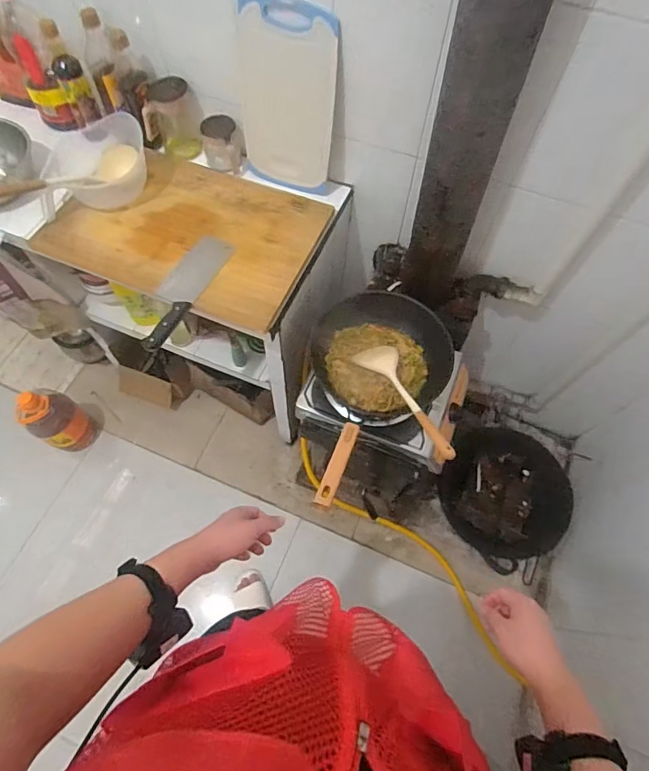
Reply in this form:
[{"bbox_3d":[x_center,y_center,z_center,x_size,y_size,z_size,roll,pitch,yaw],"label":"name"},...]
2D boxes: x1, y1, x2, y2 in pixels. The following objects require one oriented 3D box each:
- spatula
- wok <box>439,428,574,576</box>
[{"bbox_3d":[0.171,0.022,0.934,0.107,0.047,0.347,-19,45,-10],"label":"spatula"},{"bbox_3d":[0.598,0.380,1.486,0.409,0.115,0.442,-1,72,3],"label":"wok"}]

